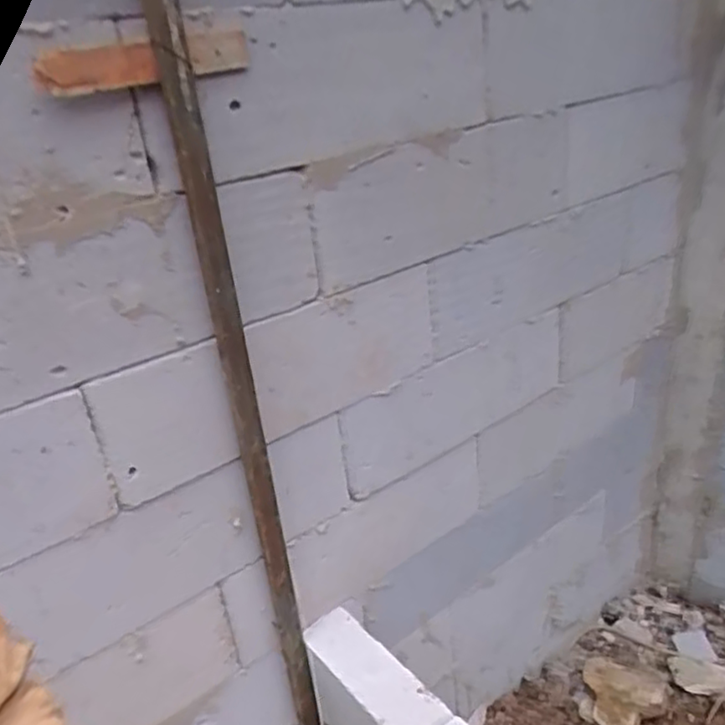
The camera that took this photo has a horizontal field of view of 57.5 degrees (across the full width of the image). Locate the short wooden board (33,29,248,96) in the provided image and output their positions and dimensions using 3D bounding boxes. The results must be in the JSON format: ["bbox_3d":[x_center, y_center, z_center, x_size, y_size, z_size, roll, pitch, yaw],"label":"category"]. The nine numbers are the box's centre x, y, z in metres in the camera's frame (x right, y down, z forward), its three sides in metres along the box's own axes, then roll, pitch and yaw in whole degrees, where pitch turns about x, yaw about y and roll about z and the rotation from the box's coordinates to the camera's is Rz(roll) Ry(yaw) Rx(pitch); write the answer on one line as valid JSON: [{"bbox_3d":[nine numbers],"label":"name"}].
[{"bbox_3d":[-0.245,-0.346,0.758,0.256,0.048,0.036,-27,32,-37],"label":"short wooden board"}]

